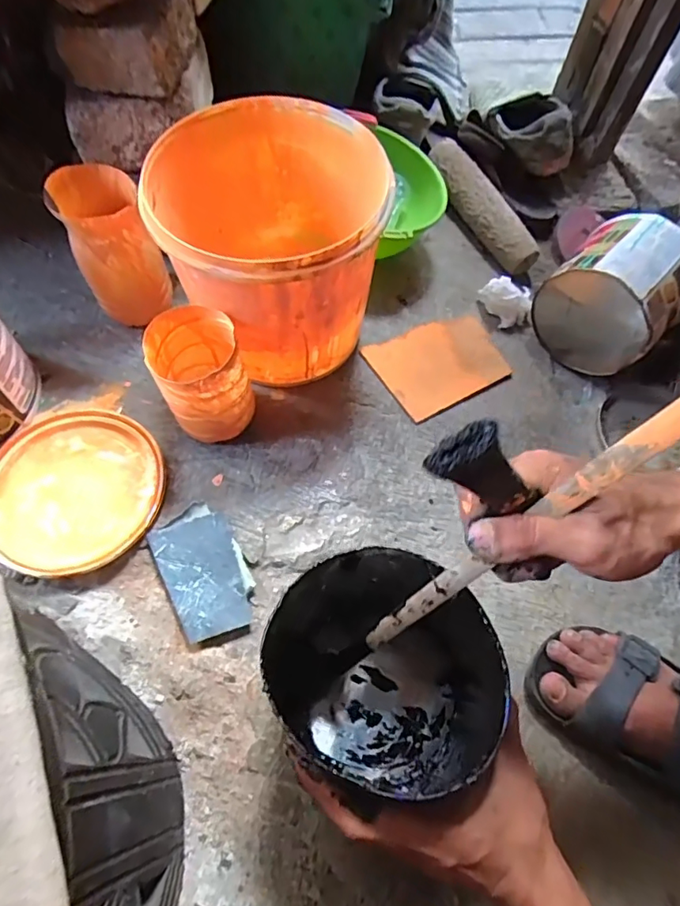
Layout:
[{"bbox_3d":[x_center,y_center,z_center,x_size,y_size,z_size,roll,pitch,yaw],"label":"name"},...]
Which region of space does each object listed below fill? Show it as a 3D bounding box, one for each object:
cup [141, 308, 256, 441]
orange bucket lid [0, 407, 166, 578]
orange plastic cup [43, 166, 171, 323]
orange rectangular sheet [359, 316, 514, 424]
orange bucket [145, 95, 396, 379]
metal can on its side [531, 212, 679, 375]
[{"bbox_3d":[-0.138,-0.070,0.530,0.083,0.125,0.092,-18,66,-11],"label":"cup"},{"bbox_3d":[-0.271,0.034,0.533,0.180,0.012,0.172,1,63,-2],"label":"orange bucket lid"},{"bbox_3d":[-0.248,-0.220,0.588,0.084,0.158,0.087,1,63,-2],"label":"orange plastic cup"},{"bbox_3d":[0.130,-0.115,0.662,0.179,0.007,0.113,-26,75,-25],"label":"orange rectangular sheet"},{"bbox_3d":[-0.067,-0.200,0.554,0.206,0.208,0.219,1,63,-2],"label":"orange bucket"},{"bbox_3d":[0.356,-0.204,0.685,0.144,0.149,0.141,40,68,16],"label":"metal can on its side"}]

